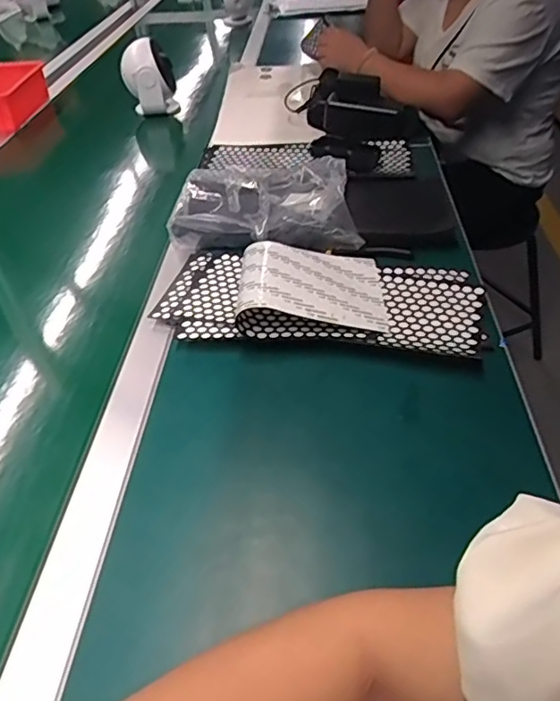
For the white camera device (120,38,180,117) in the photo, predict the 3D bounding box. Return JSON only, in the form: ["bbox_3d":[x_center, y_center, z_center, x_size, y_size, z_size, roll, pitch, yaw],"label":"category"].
[{"bbox_3d":[-0.261,-0.540,1.144,0.102,0.128,0.101,-12,43,-9],"label":"white camera device"}]

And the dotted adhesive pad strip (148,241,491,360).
[{"bbox_3d":[0.041,-0.067,0.620,0.346,0.046,0.155,6,43,10],"label":"dotted adhesive pad strip"}]

